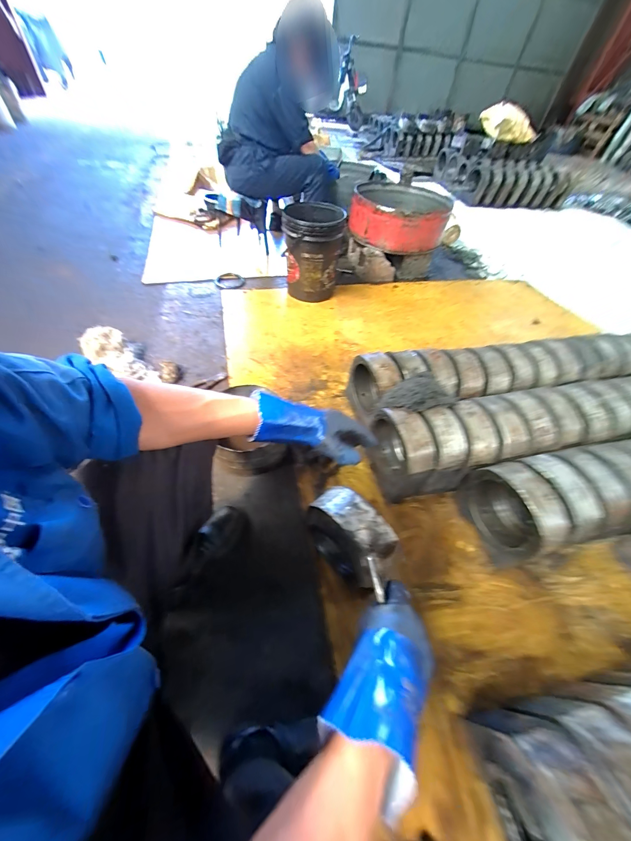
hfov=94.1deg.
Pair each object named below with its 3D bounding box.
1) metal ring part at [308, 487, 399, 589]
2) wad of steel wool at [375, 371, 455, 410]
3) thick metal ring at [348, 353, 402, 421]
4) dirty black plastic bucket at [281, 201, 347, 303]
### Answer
[{"bbox_3d":[0.068,0.264,0.667,0.113,0.174,0.202,-34,62,-28],"label":"metal ring part"},{"bbox_3d":[0.293,-0.082,0.860,0.210,0.077,0.140,-15,54,-17],"label":"wad of steel wool"},{"bbox_3d":[0.198,-0.109,1.012,0.102,0.214,0.199,-11,53,-14],"label":"thick metal ring"},{"bbox_3d":[-0.017,-0.851,1.509,0.277,0.374,0.326,6,51,-1],"label":"dirty black plastic bucket"}]

